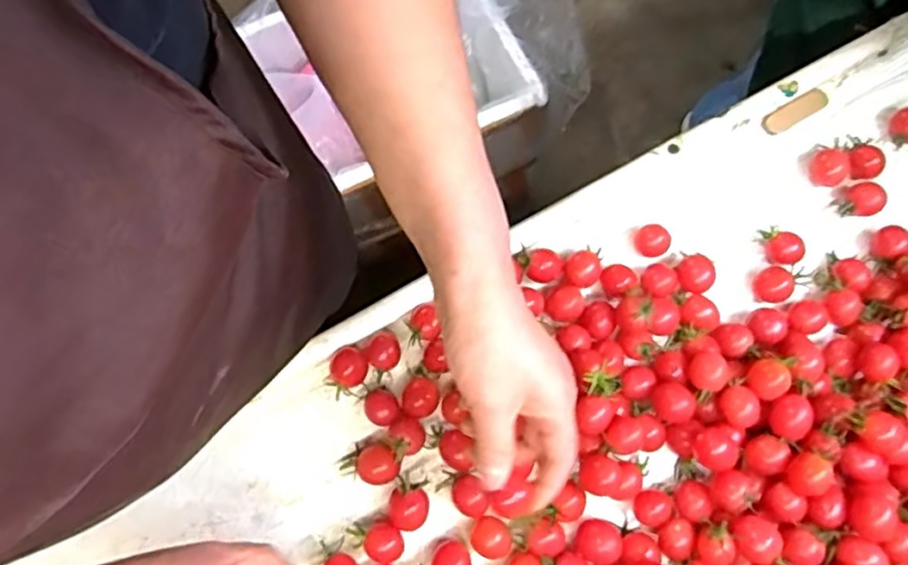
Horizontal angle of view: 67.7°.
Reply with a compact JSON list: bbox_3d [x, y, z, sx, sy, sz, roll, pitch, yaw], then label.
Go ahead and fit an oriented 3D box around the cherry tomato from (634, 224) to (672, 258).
[{"bbox_3d":[0.158,-0.031,0.543,0.026,0.024,0.023,38,78,11],"label":"cherry tomato"}]

